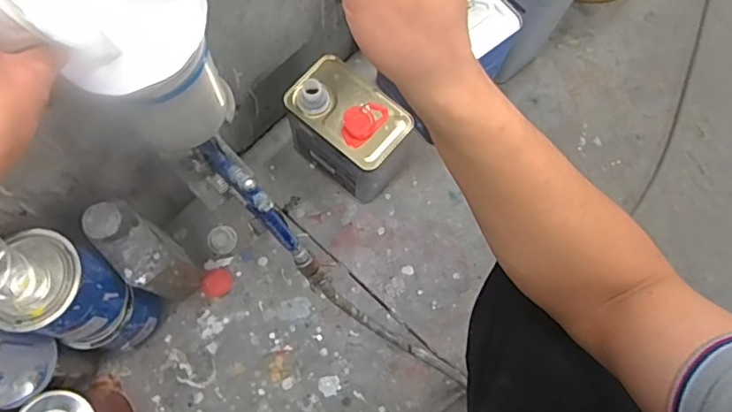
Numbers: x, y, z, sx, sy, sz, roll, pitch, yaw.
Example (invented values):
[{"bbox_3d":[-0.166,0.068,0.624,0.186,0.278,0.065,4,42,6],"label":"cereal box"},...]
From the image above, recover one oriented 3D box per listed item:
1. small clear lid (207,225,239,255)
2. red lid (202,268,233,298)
[{"bbox_3d":[-0.226,0.053,0.869,0.046,0.007,0.046,0,72,-1],"label":"small clear lid"},{"bbox_3d":[-0.227,0.118,0.844,0.045,0.009,0.040,-27,75,-10],"label":"red lid"}]

